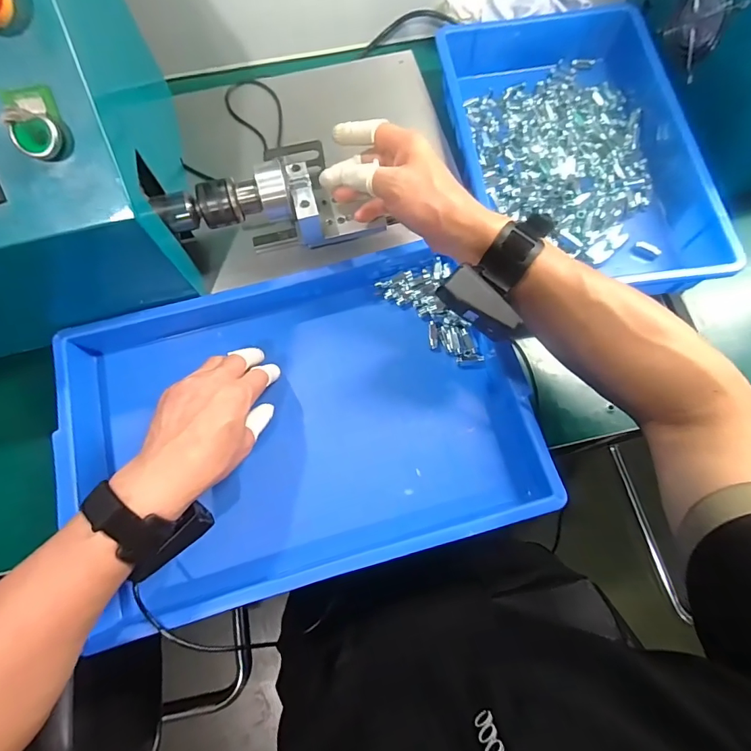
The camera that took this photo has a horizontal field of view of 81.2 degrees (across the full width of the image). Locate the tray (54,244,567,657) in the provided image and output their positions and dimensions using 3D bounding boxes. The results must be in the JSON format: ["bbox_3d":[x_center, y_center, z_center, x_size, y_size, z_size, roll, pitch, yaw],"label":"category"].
[{"bbox_3d":[-0.081,0.043,0.434,0.442,0.061,0.303,-14,74,-4],"label":"tray"}]

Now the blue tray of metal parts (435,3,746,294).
[{"bbox_3d":[0.223,-0.257,0.505,0.249,0.062,0.375,-11,74,-3],"label":"blue tray of metal parts"}]

